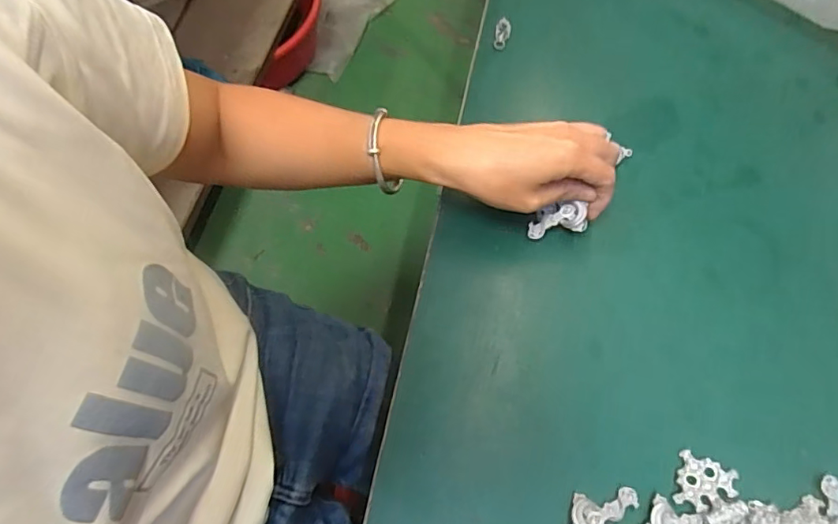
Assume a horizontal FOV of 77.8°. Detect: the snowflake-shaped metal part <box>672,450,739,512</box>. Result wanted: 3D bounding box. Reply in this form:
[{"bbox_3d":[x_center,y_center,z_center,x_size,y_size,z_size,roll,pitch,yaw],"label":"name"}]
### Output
[{"bbox_3d":[0.177,0.138,0.322,0.032,0.008,0.032,20,68,10],"label":"snowflake-shaped metal part"}]

